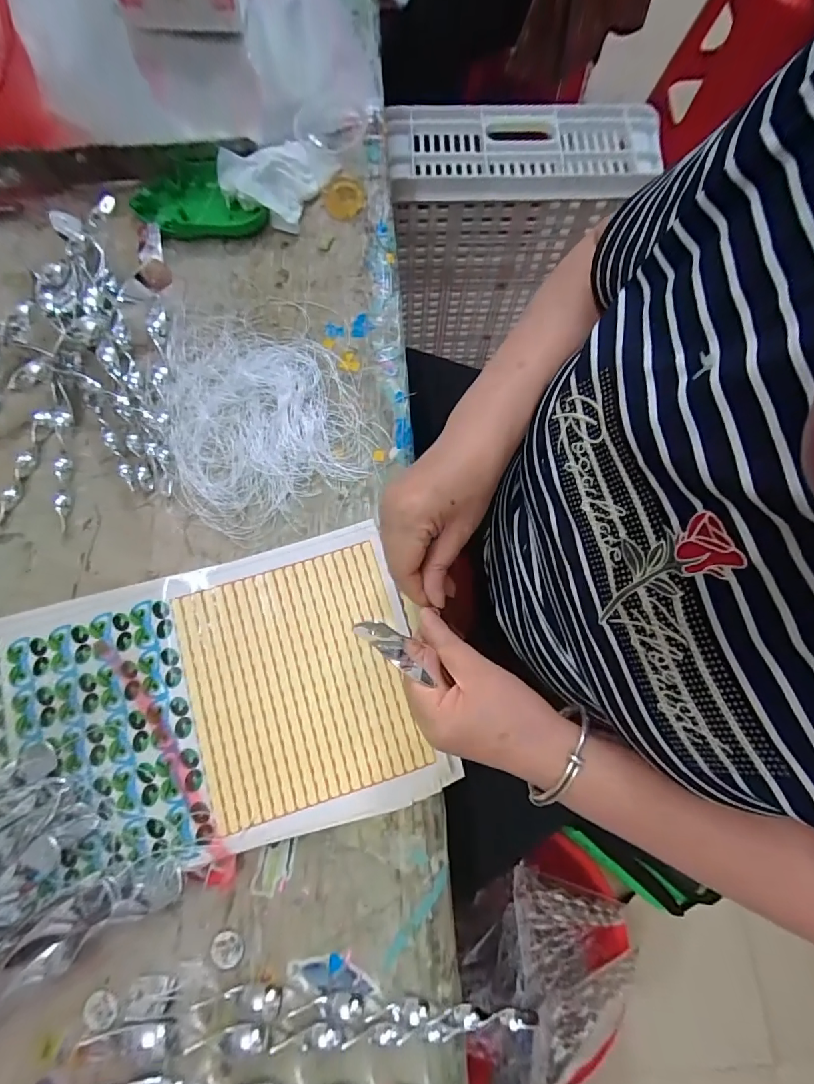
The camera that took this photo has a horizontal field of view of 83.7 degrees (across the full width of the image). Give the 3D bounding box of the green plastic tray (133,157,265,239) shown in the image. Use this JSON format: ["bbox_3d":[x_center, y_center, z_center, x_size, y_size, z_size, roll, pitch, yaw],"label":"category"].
[{"bbox_3d":[-0.214,-0.356,0.472,0.133,0.026,0.073,-3,78,-1],"label":"green plastic tray"}]

